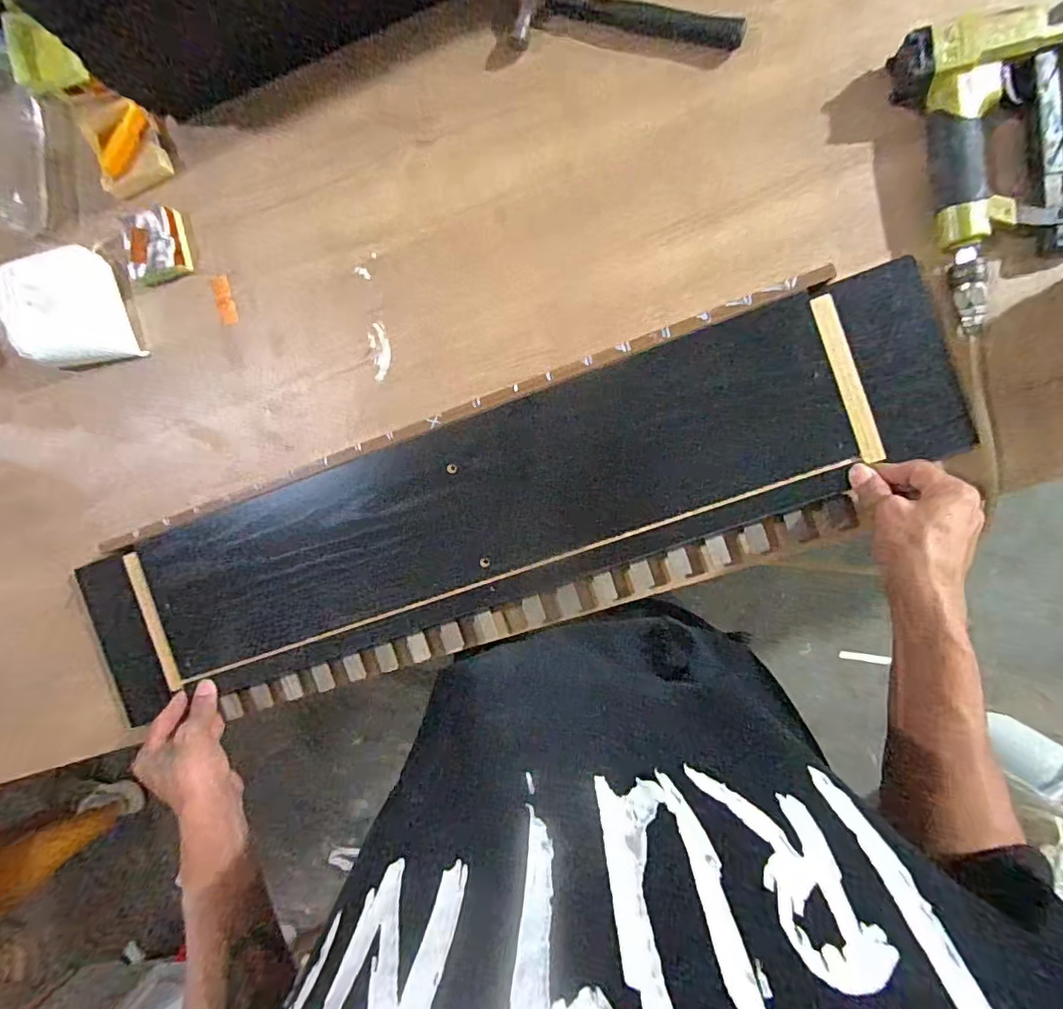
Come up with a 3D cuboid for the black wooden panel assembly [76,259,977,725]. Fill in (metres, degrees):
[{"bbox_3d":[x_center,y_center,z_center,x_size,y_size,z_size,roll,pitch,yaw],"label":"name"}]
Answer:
[{"bbox_3d":[-0.041,0.021,0.524,0.870,0.040,0.217,-19,92,7],"label":"black wooden panel assembly"}]

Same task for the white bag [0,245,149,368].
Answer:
[{"bbox_3d":[-0.492,-0.198,0.559,0.115,0.046,0.117,-19,92,8],"label":"white bag"}]

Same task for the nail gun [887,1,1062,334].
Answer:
[{"bbox_3d":[0.402,-0.287,0.448,0.132,0.041,0.233,-18,92,8],"label":"nail gun"}]

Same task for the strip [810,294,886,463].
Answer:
[{"bbox_3d":[0.275,-0.109,0.464,0.023,0.005,0.146,-20,93,0],"label":"strip"}]

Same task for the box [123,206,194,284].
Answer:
[{"bbox_3d":[-0.392,-0.268,0.559,0.066,0.013,0.068,-14,92,8],"label":"box"}]

